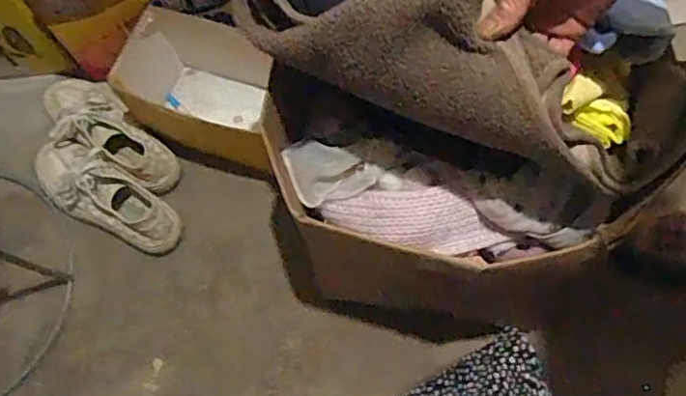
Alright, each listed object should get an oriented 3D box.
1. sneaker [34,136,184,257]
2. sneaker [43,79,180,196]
[{"bbox_3d":[-0.325,0.000,0.817,0.236,0.083,0.090,33,75,13],"label":"sneaker"},{"bbox_3d":[-0.325,-0.102,0.843,0.245,0.070,0.080,37,76,14],"label":"sneaker"}]

